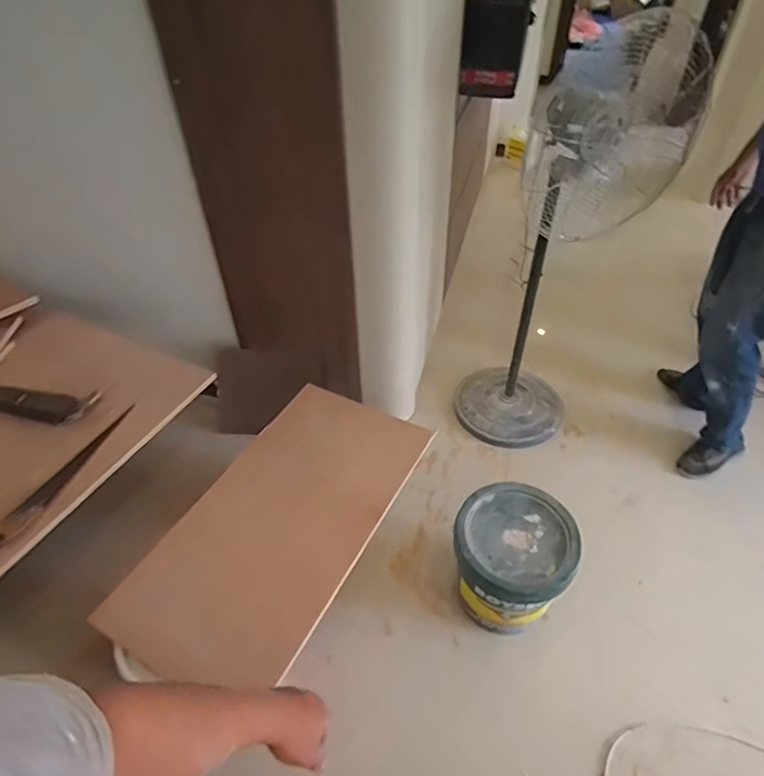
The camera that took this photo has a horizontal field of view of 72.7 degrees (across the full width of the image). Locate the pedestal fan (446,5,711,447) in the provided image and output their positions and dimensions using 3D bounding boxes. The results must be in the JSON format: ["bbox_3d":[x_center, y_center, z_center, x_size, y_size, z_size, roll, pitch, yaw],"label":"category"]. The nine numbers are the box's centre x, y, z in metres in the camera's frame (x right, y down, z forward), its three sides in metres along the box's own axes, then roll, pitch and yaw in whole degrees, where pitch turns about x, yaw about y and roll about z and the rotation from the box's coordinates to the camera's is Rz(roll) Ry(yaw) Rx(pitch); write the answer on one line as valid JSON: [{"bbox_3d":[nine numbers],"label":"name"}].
[{"bbox_3d":[0.523,-0.351,1.556,0.419,1.225,0.451,21,50,21],"label":"pedestal fan"}]

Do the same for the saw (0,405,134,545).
[{"bbox_3d":[-0.796,0.222,1.270,0.082,0.043,0.474,18,47,19],"label":"saw"}]

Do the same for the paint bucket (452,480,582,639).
[{"bbox_3d":[0.337,0.467,1.384,0.287,0.304,0.296,-1,44,1],"label":"paint bucket"}]

